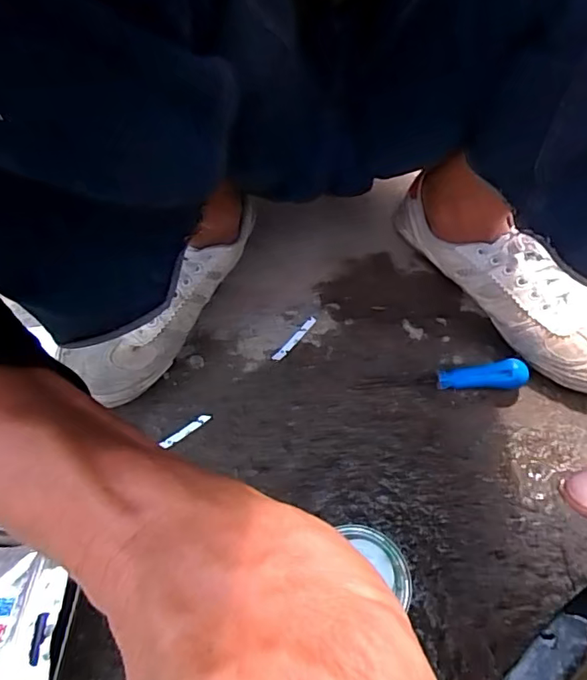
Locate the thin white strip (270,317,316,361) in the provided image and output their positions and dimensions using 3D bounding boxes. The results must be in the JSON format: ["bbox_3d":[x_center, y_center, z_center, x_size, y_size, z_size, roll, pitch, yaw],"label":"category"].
[{"bbox_3d":[0.001,-0.002,0.503,0.008,0.006,0.061,34,67,20],"label":"thin white strip"}]

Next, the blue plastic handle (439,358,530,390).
[{"bbox_3d":[0.167,0.034,0.469,0.075,0.023,0.022,-6,59,-2],"label":"blue plastic handle"}]

